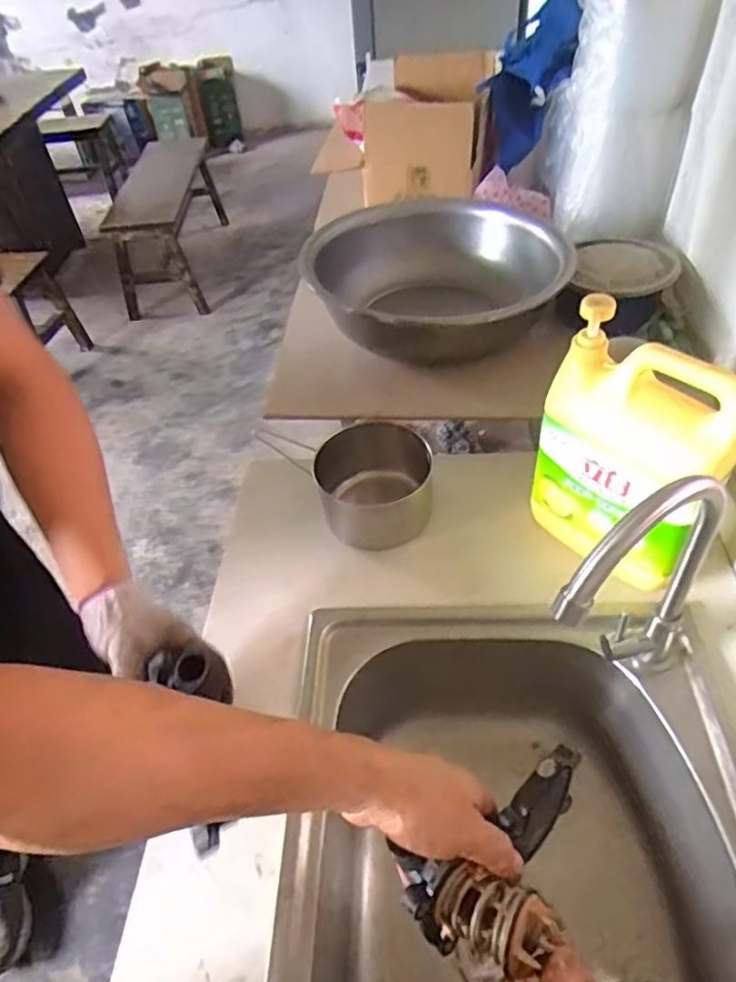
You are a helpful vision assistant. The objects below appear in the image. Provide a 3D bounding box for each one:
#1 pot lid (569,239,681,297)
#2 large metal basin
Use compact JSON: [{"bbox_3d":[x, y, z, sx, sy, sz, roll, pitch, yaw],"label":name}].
[{"bbox_3d":[0.370,-0.333,0.911,0.152,0.023,0.153,0,47,6],"label":"pot lid"},{"bbox_3d":[0.093,-0.317,0.950,0.342,0.124,0.369,-3,47,3],"label":"large metal basin"}]

